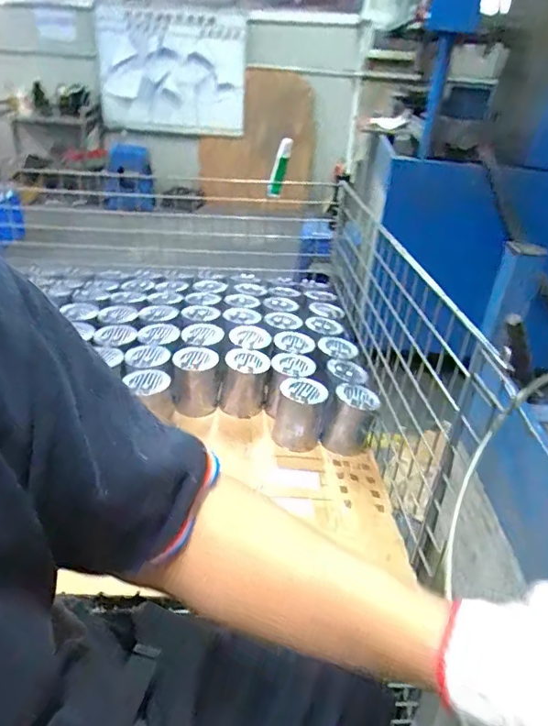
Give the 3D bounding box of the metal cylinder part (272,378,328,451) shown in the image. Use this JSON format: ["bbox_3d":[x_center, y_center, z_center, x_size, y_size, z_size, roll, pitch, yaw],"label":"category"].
[{"bbox_3d":[0.048,0.100,0.974,0.091,0.117,0.076,9,30,8],"label":"metal cylinder part"}]

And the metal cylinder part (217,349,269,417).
[{"bbox_3d":[-0.061,0.043,1.058,0.096,0.115,0.086,4,30,-1],"label":"metal cylinder part"}]

